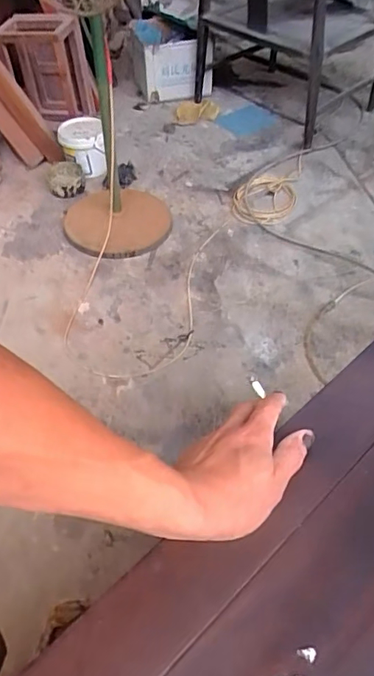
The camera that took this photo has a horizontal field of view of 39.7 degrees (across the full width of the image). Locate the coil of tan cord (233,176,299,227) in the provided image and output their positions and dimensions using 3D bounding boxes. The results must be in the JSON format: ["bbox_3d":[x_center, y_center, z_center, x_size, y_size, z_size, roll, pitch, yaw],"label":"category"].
[{"bbox_3d":[0.279,-0.495,1.869,0.225,0.026,0.225,-1,63,4],"label":"coil of tan cord"}]

